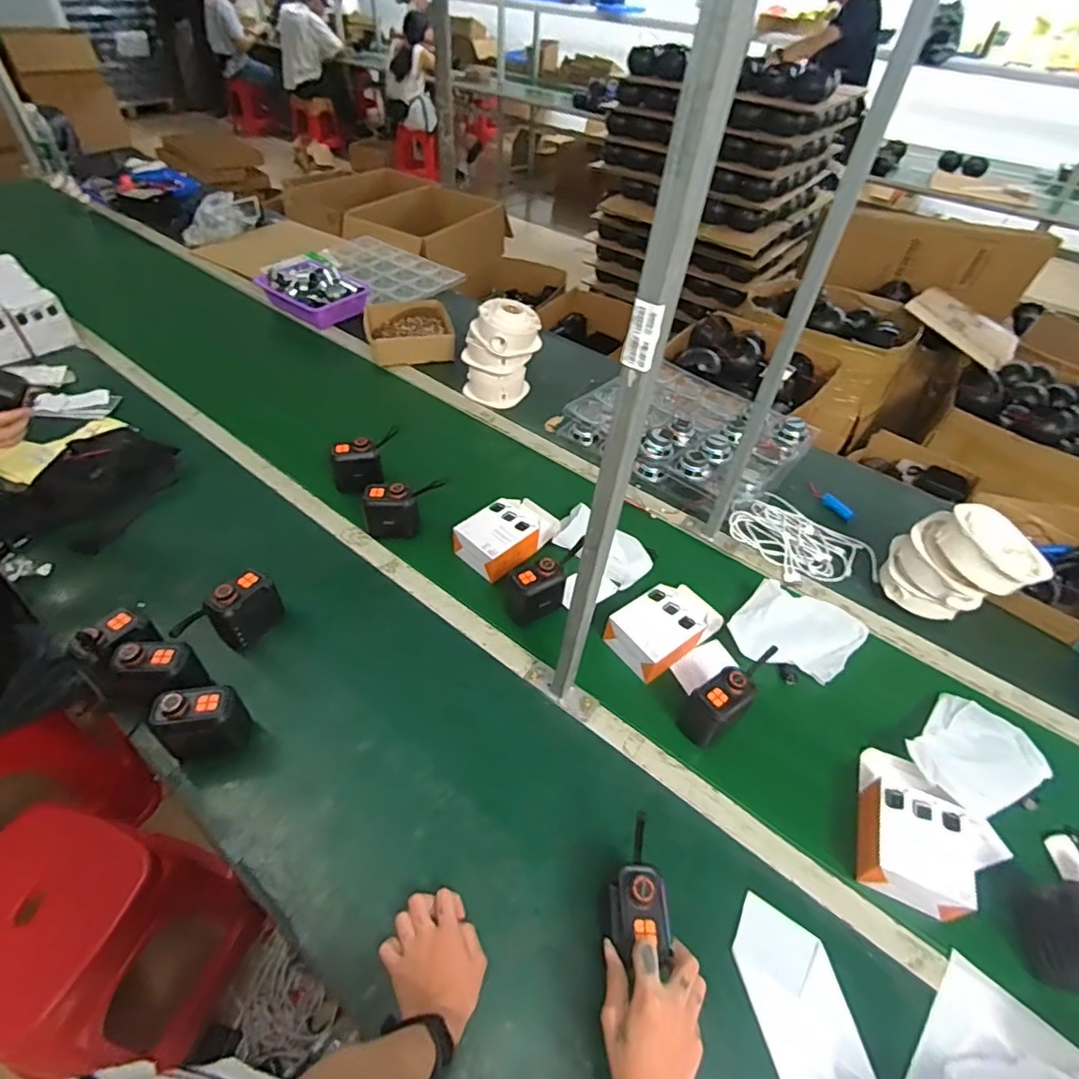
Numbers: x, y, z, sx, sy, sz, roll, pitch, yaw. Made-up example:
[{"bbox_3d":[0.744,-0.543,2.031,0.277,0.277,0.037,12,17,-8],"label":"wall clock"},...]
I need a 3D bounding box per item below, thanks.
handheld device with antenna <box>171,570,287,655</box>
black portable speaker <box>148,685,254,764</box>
[{"bbox_3d":[-0.430,0.116,0.794,0.054,0.103,0.136,28,48,19],"label":"handheld device with antenna"},{"bbox_3d":[-0.408,0.224,0.687,0.093,0.100,0.057,-7,47,-15],"label":"black portable speaker"}]

